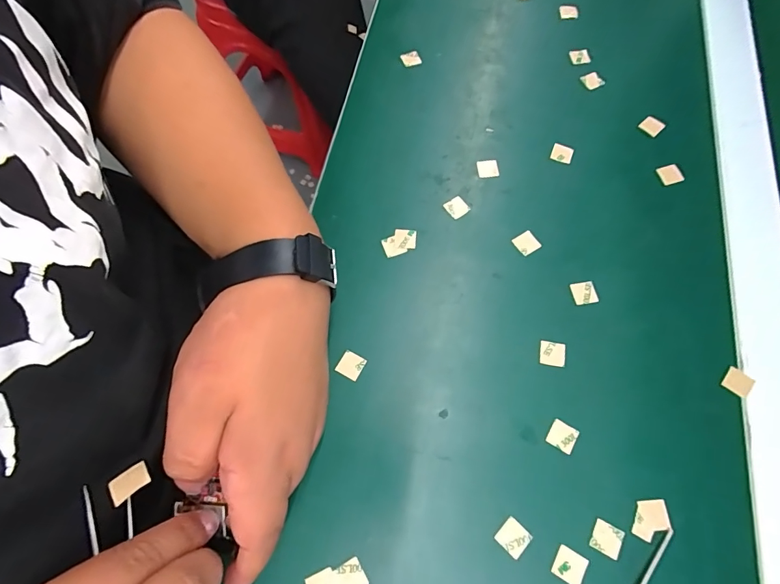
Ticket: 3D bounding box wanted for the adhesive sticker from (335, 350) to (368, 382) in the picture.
[{"bbox_3d":[-0.025,0.048,0.269,0.016,0.004,0.015,28,73,6],"label":"adhesive sticker"}]

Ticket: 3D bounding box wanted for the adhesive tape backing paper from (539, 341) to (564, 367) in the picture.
[{"bbox_3d":[0.105,0.040,0.269,0.015,0.004,0.015,9,73,5],"label":"adhesive tape backing paper"}]

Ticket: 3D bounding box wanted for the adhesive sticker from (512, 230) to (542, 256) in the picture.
[{"bbox_3d":[0.098,-0.035,0.297,0.014,0.004,0.015,-34,79,0],"label":"adhesive sticker"}]

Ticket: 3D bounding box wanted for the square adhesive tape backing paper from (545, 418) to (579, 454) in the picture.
[{"bbox_3d":[0.104,0.087,0.250,0.016,0.004,0.016,27,75,10],"label":"square adhesive tape backing paper"}]

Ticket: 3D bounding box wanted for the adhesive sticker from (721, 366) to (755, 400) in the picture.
[{"bbox_3d":[0.218,0.057,0.260,0.015,0.004,0.014,37,81,21],"label":"adhesive sticker"}]

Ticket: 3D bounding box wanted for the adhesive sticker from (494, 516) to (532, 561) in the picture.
[{"bbox_3d":[0.068,0.137,0.232,0.015,0.004,0.016,41,75,17],"label":"adhesive sticker"}]

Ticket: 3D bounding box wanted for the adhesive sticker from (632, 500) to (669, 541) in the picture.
[{"bbox_3d":[0.146,0.128,0.234,0.022,0.004,0.019,-4,67,-1],"label":"adhesive sticker"}]

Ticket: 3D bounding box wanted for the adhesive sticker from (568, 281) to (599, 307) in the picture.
[{"bbox_3d":[0.133,0.001,0.284,0.017,0.004,0.017,-12,74,-4],"label":"adhesive sticker"}]

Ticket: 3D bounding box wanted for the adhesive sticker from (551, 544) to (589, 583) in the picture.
[{"bbox_3d":[0.097,0.149,0.226,0.016,0.004,0.016,27,70,16],"label":"adhesive sticker"}]

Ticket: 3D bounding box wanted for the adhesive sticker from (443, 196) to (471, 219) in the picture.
[{"bbox_3d":[0.050,-0.063,0.310,0.016,0.004,0.016,-33,73,-6],"label":"adhesive sticker"}]

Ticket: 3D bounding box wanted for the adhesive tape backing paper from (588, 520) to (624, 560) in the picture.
[{"bbox_3d":[0.120,0.137,0.229,0.015,0.004,0.016,25,71,11],"label":"adhesive tape backing paper"}]

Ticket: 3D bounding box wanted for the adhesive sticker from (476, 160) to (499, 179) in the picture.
[{"bbox_3d":[0.076,-0.096,0.322,0.016,0.004,0.015,-7,78,-3],"label":"adhesive sticker"}]

